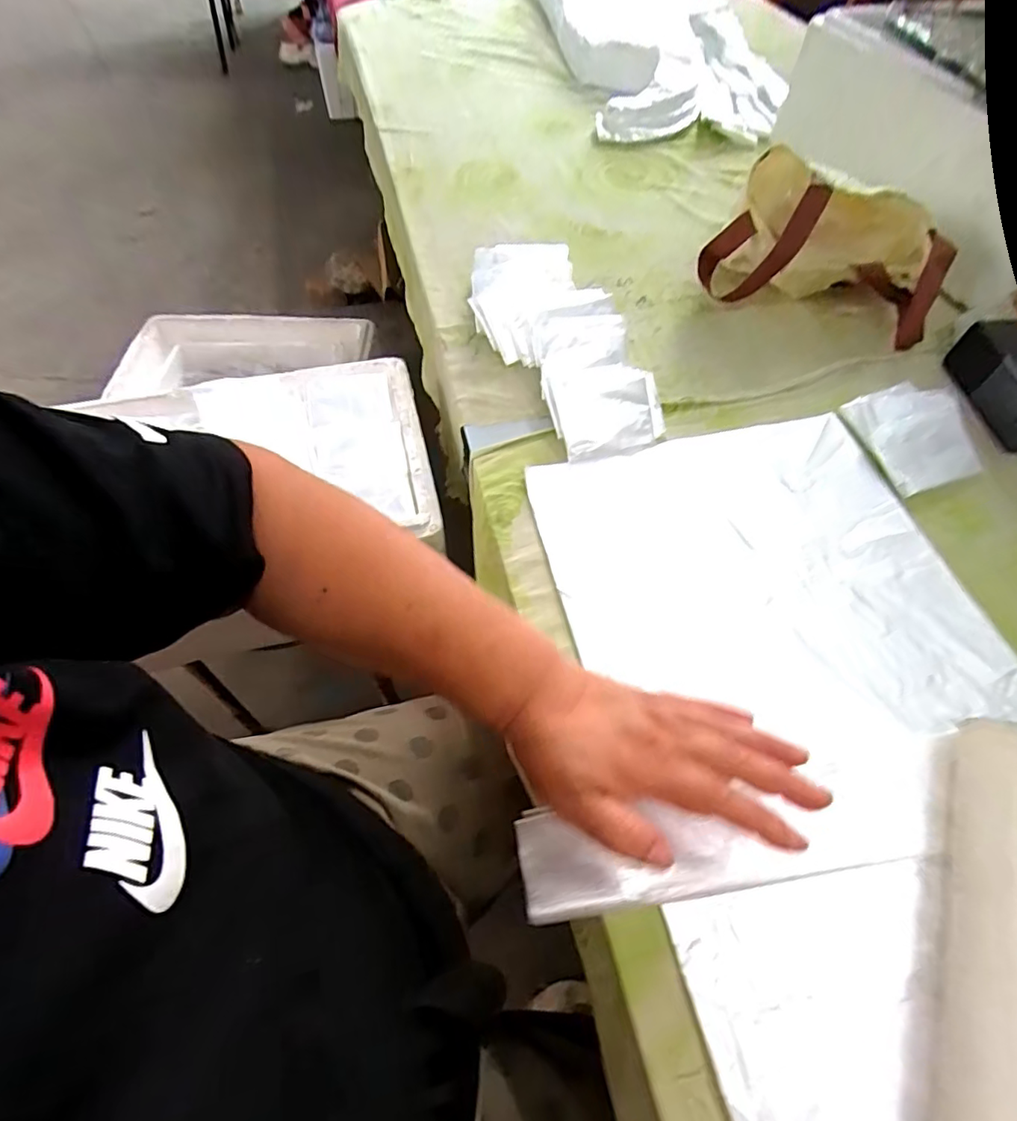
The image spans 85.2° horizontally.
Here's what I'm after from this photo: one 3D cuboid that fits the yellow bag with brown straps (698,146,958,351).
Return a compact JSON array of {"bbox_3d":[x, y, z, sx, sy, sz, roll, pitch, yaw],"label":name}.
[{"bbox_3d":[0.328,-0.324,0.584,0.230,0.118,0.117,13,58,6],"label":"yellow bag with brown straps"}]

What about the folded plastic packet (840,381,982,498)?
[{"bbox_3d":[0.370,-0.115,0.503,0.099,0.027,0.107,-14,59,-11],"label":"folded plastic packet"}]

